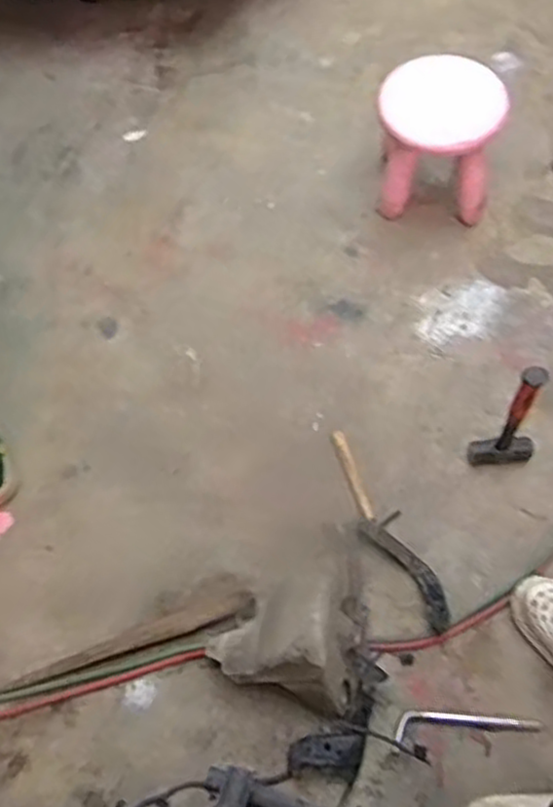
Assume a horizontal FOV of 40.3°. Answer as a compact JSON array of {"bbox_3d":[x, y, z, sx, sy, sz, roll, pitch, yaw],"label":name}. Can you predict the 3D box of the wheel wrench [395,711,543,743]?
[{"bbox_3d":[0.351,0.595,1.392,0.272,0.035,0.059,-4,64,2],"label":"wheel wrench"}]

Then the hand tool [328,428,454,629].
[{"bbox_3d":[0.218,0.257,1.557,0.084,0.022,0.453,-27,66,-9],"label":"hand tool"}]

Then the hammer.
[{"bbox_3d":[0.465,0.026,1.468,0.135,0.354,0.067,0,59,5],"label":"hammer"}]

